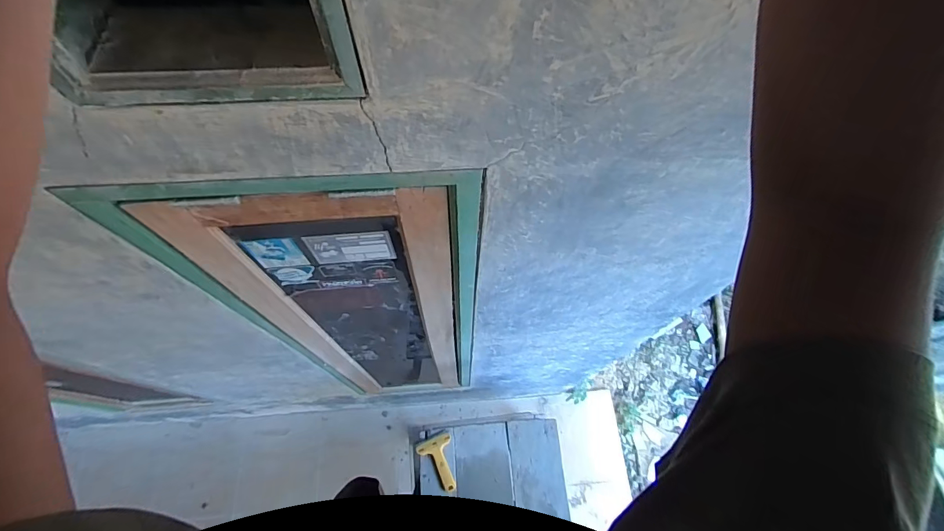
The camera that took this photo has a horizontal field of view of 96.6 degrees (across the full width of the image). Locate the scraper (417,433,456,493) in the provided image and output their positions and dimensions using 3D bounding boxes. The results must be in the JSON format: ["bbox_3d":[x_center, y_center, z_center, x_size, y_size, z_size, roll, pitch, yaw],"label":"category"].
[{"bbox_3d":[-0.084,0.526,1.108,0.091,0.022,0.134,-18,67,-9],"label":"scraper"}]

